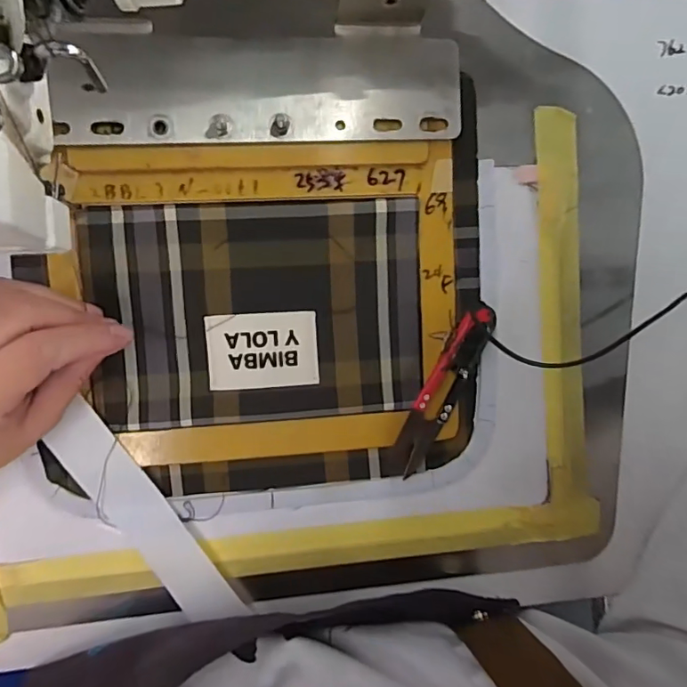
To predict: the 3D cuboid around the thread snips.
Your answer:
[{"bbox_3d":[0.058,0.026,0.285,0.023,0.017,0.101,27,91,-9],"label":"thread snips"}]

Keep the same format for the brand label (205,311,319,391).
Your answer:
[{"bbox_3d":[-0.044,0.004,0.277,0.060,0.004,0.041,-3,96,-7],"label":"brand label"}]

